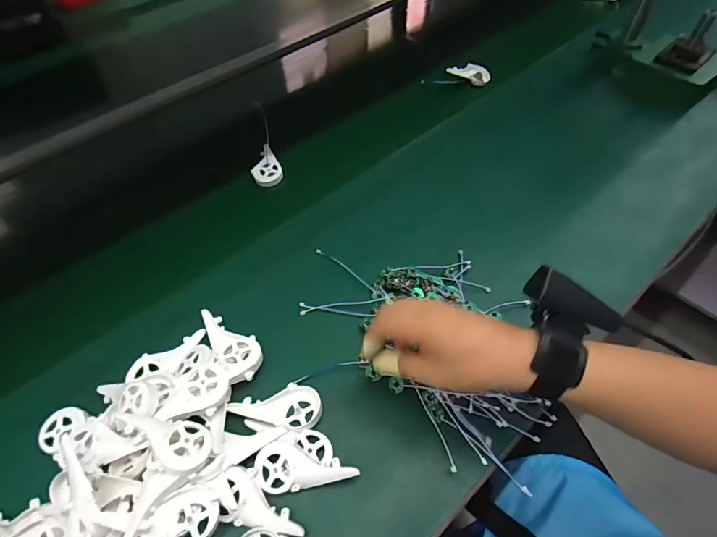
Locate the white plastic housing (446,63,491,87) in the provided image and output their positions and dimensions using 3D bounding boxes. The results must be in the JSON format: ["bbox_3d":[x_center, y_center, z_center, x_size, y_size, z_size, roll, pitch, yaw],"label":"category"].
[{"bbox_3d":[0.204,-0.372,0.773,0.094,0.026,0.038,1,52,-19],"label":"white plastic housing"}]

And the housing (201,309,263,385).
[{"bbox_3d":[-0.138,0.079,0.448,0.044,0.023,0.101,-29,59,-17],"label":"housing"}]

